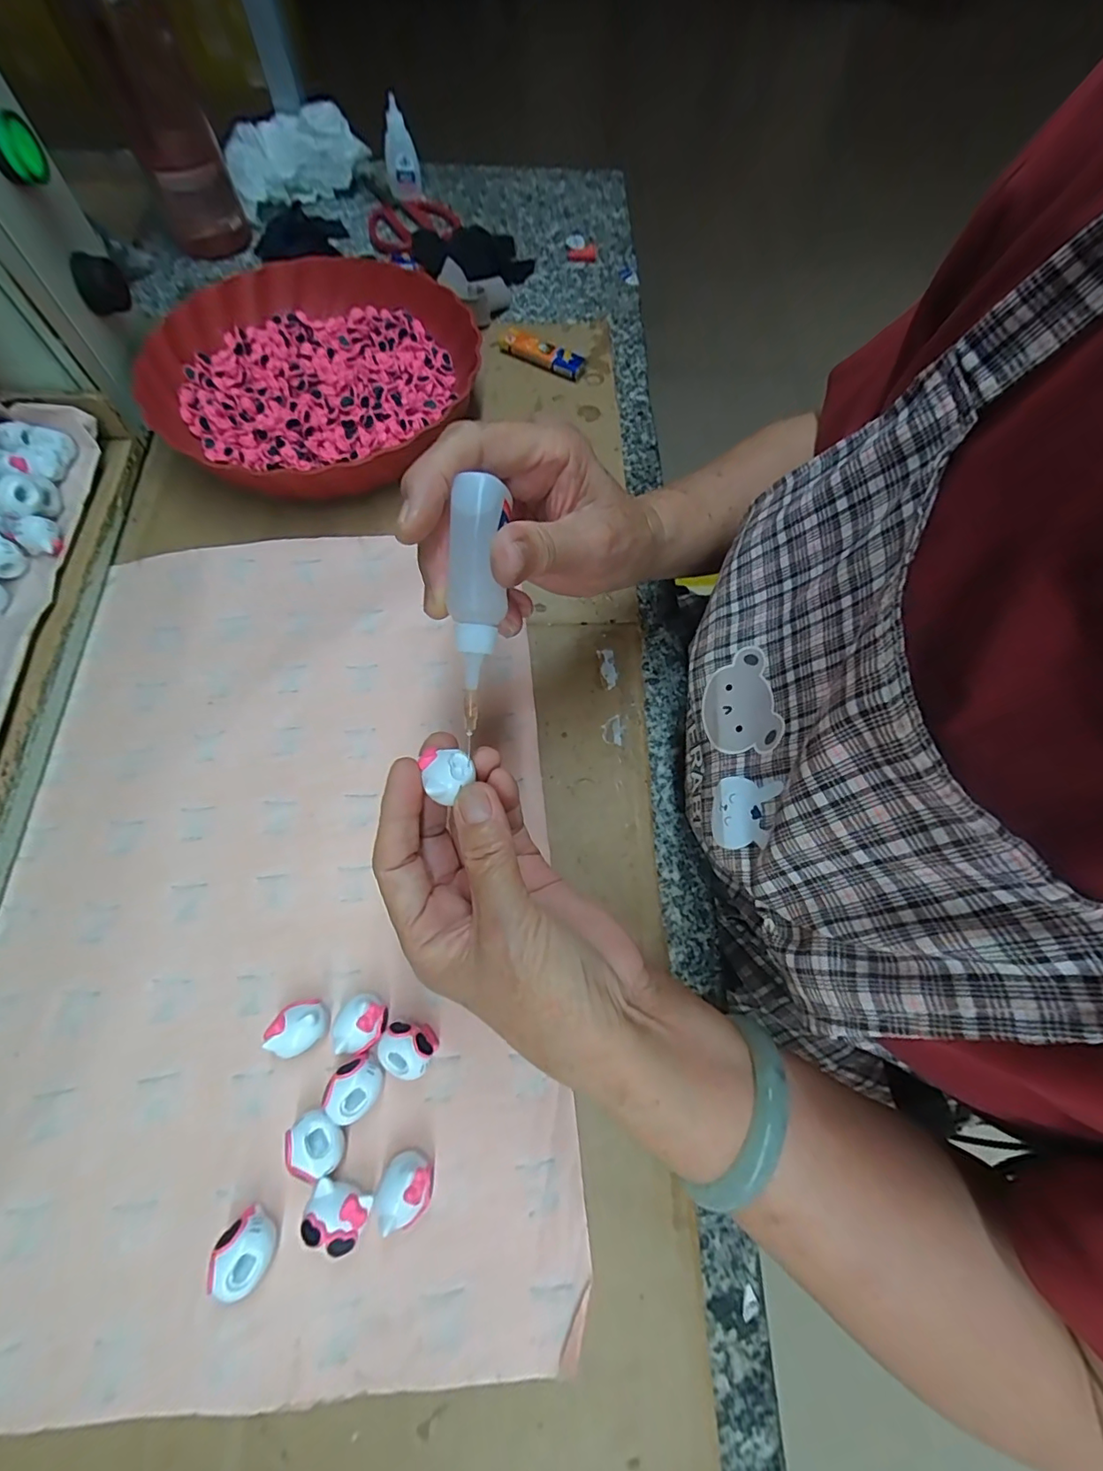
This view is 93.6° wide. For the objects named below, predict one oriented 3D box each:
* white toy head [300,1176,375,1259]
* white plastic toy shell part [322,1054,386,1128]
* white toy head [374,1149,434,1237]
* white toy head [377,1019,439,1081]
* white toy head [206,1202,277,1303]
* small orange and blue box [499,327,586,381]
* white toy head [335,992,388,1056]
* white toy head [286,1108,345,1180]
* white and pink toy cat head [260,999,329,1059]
[{"bbox_3d":[-0.090,0.201,0.219,0.025,0.020,0.019,21,67,6],"label":"white toy head"},{"bbox_3d":[-0.090,0.162,0.237,0.025,0.019,0.021,-42,75,-18],"label":"white plastic toy shell part"},{"bbox_3d":[-0.063,0.196,0.225,0.022,0.020,0.024,1,67,-3],"label":"white toy head"},{"bbox_3d":[-0.068,0.148,0.244,0.025,0.020,0.022,28,68,9],"label":"white toy head"},{"bbox_3d":[-0.127,0.214,0.214,0.022,0.021,0.023,1,67,-3],"label":"white toy head"},{"bbox_3d":[-0.007,-0.336,0.454,0.079,0.014,0.025,32,69,10],"label":"small orange and blue box"},{"bbox_3d":[-0.090,0.137,0.248,0.021,0.020,0.024,-3,67,-4],"label":"white toy head"},{"bbox_3d":[-0.104,0.180,0.229,0.021,0.019,0.024,-32,72,-15],"label":"white toy head"},{"bbox_3d":[-0.120,0.139,0.248,0.026,0.021,0.022,-24,70,-13],"label":"white and pink toy cat head"}]

